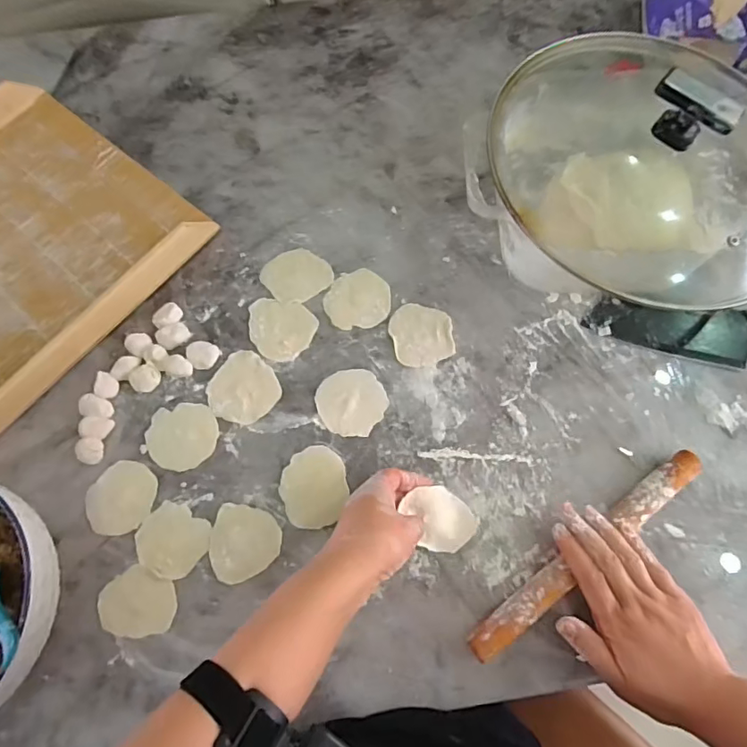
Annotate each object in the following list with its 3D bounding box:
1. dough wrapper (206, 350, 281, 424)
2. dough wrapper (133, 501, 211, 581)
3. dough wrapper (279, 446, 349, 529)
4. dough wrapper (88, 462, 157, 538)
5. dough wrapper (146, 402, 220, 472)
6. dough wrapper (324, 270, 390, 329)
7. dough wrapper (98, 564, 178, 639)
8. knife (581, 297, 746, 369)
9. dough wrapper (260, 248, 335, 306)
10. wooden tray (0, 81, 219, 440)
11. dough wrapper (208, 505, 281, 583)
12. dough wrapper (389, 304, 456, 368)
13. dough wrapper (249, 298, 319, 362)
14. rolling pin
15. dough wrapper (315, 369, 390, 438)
[{"bbox_3d":[-0.135,0.016,0.531,0.068,0.006,0.071,0,71,0],"label":"dough wrapper"},{"bbox_3d":[-0.192,0.159,0.483,0.065,0.005,0.062,0,71,0],"label":"dough wrapper"},{"bbox_3d":[-0.058,0.111,0.497,0.063,0.004,0.076,-7,71,-2],"label":"dough wrapper"},{"bbox_3d":[-0.247,0.122,0.497,0.063,0.004,0.069,0,71,0],"label":"dough wrapper"},{"bbox_3d":[-0.196,0.064,0.519,0.070,0.004,0.068,9,71,3],"label":"dough wrapper"},{"bbox_3d":[-0.018,-0.084,0.564,0.071,0.004,0.069,-4,71,-1],"label":"dough wrapper"},{"bbox_3d":[-0.216,0.212,0.466,0.069,0.006,0.056,23,72,8],"label":"dough wrapper"},{"bbox_3d":[0.369,-0.040,0.530,0.274,0.028,0.058,8,71,3],"label":"knife"},{"bbox_3d":[-0.087,-0.112,0.574,0.070,0.008,0.064,-33,74,-11],"label":"dough wrapper"},{"bbox_3d":[-0.447,-0.143,0.572,0.381,0.037,0.390,38,75,12],"label":"wooden tray"},{"bbox_3d":[-0.122,0.161,0.482,0.065,0.004,0.068,4,71,2],"label":"dough wrapper"},{"bbox_3d":[0.052,-0.042,0.548,0.065,0.004,0.071,-3,71,-1],"label":"dough wrapper"},{"bbox_3d":[-0.103,-0.053,0.556,0.067,0.004,0.078,-43,76,-13],"label":"dough wrapper"},{"bbox_3d":[0.194,0.160,0.458,0.268,0.023,0.027,-36,74,-10],"label":"rolling pin"},{"bbox_3d":[-0.022,0.030,0.525,0.071,0.004,0.070,-7,71,-2],"label":"dough wrapper"}]

